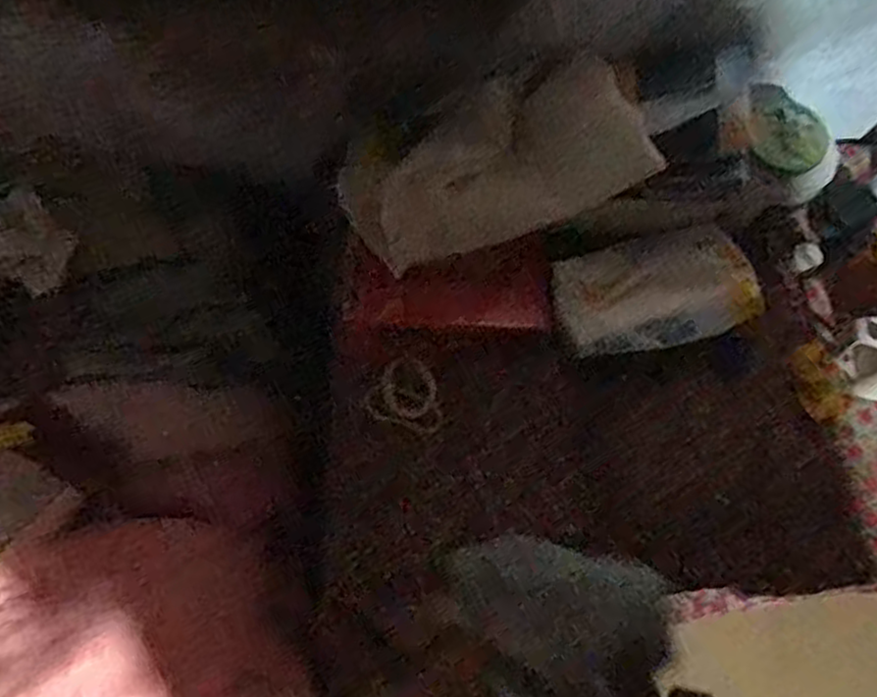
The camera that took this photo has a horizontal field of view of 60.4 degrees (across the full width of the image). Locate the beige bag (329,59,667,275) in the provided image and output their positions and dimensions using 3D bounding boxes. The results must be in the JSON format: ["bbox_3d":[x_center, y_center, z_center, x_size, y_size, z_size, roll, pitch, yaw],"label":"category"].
[{"bbox_3d":[0.049,-0.158,0.667,0.262,0.071,0.125,-18,95,19],"label":"beige bag"}]

